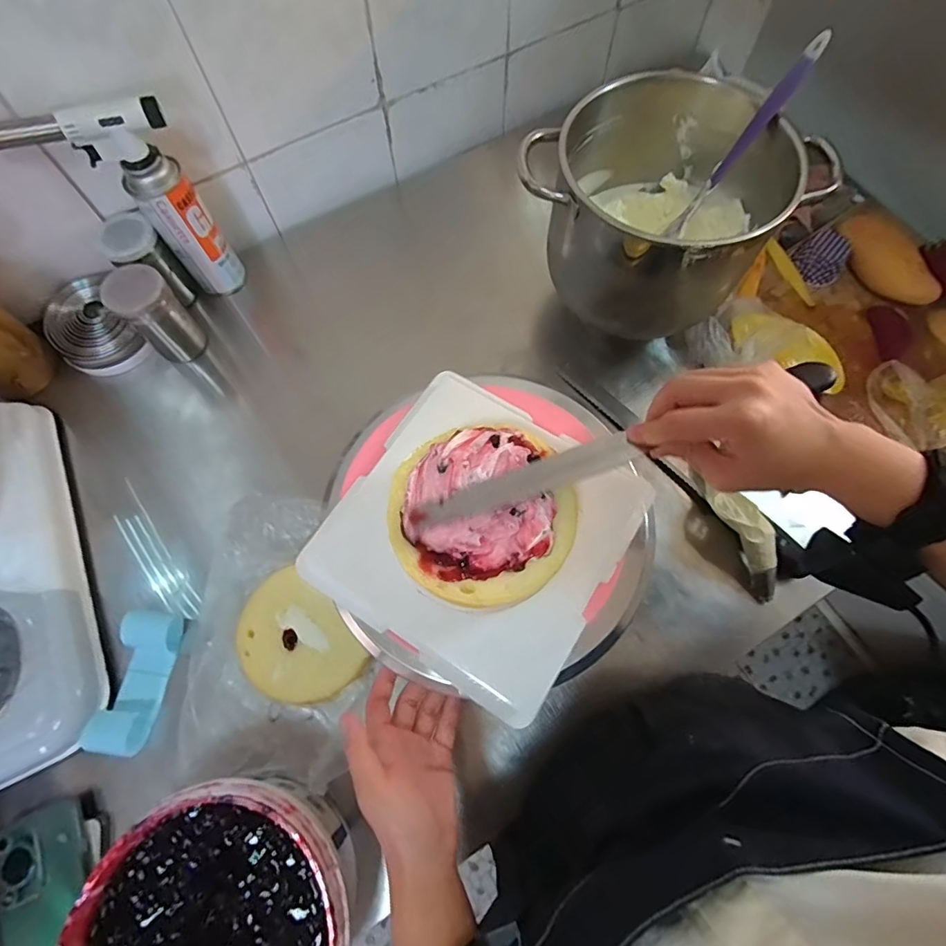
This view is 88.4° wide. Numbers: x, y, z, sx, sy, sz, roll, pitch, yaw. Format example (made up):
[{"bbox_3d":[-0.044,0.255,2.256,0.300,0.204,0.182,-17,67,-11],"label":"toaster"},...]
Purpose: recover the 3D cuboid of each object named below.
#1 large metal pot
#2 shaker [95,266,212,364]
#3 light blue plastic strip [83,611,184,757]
[{"bbox_3d":[0.204,-0.284,0.539,0.235,0.159,0.218,0,69,1],"label":"large metal pot"},{"bbox_3d":[-0.397,-0.199,0.615,0.067,0.114,0.061,-42,74,-13],"label":"shaker"},{"bbox_3d":[-0.344,0.211,0.499,0.054,0.026,0.130,7,70,4],"label":"light blue plastic strip"}]

